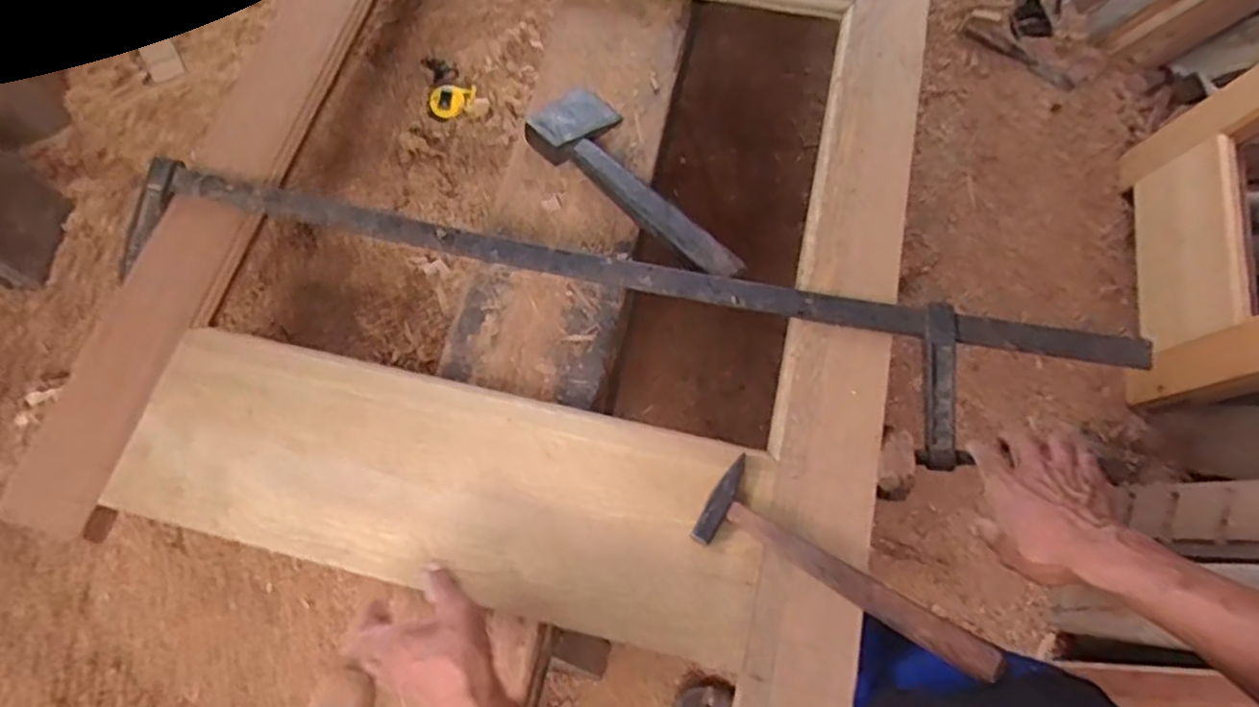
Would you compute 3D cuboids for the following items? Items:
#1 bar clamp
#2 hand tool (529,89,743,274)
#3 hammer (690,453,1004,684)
[{"bbox_3d":[-0.037,-0.048,0.731,1.059,0.040,0.152,12,71,6],"label":"bar clamp"},{"bbox_3d":[0.013,-0.203,0.824,0.111,0.050,0.319,-41,76,-14],"label":"hand tool"},{"bbox_3d":[0.194,0.188,0.623,0.266,0.045,0.076,27,72,8],"label":"hammer"}]

